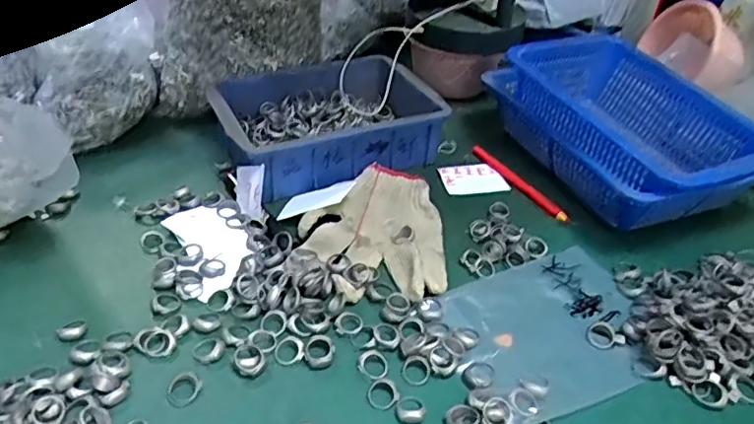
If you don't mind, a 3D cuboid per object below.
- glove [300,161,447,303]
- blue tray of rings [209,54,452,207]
[{"bbox_3d":[-0.003,0.010,0.582,0.136,0.022,0.195,2,38,-4],"label":"glove"},{"bbox_3d":[-0.060,-0.113,0.701,0.252,0.062,0.197,-12,41,-22],"label":"blue tray of rings"}]

